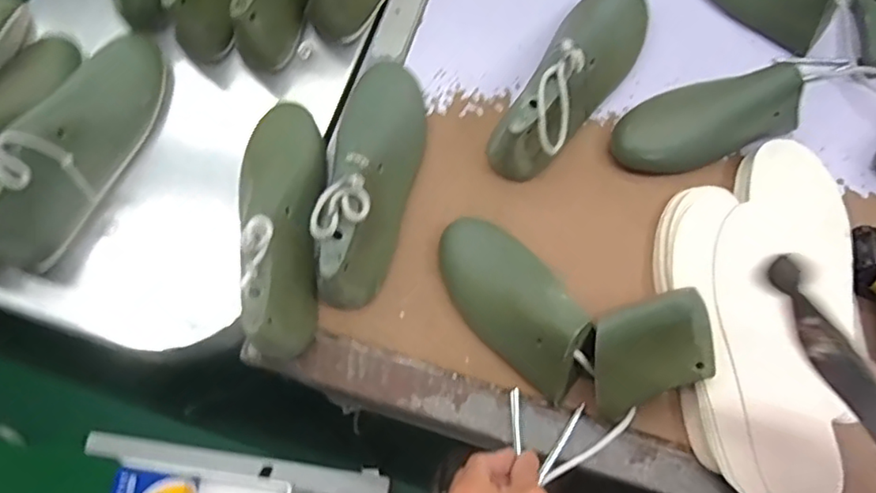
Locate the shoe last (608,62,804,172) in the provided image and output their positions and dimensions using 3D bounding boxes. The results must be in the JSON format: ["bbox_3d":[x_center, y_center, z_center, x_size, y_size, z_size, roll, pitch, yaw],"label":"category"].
[{"bbox_3d":[0.256,-0.117,0.575,0.170,0.065,0.068,-15,71,9],"label":"shoe last"}]

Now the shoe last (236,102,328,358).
[{"bbox_3d":[-0.142,-0.033,0.537,0.079,0.089,0.256,-7,71,-1],"label":"shoe last"}]

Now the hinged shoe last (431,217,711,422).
[{"bbox_3d":[0.105,0.065,0.510,0.239,0.082,0.110,23,73,9],"label":"hinged shoe last"}]

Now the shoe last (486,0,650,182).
[{"bbox_3d":[0.139,-0.181,0.580,0.078,0.095,0.257,34,75,12],"label":"shoe last"}]

